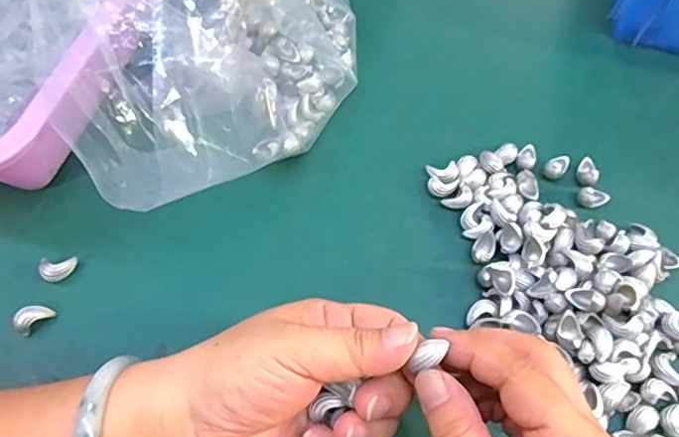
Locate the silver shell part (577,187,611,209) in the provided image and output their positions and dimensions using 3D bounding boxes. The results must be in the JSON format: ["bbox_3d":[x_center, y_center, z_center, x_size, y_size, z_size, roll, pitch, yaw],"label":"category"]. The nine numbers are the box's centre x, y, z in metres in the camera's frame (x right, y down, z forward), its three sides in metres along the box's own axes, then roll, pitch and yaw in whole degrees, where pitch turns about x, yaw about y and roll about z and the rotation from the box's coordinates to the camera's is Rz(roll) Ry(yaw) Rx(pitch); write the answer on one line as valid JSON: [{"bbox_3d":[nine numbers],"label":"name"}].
[{"bbox_3d":[0.161,-0.013,0.353,0.021,0.012,0.011,-1,65,-2],"label":"silver shell part"}]

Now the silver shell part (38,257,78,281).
[{"bbox_3d":[-0.162,0.029,0.320,0.020,0.013,0.011,-18,67,-9],"label":"silver shell part"}]

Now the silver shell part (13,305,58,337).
[{"bbox_3d":[-0.170,0.055,0.308,0.019,0.015,0.010,-41,72,-18],"label":"silver shell part"}]

